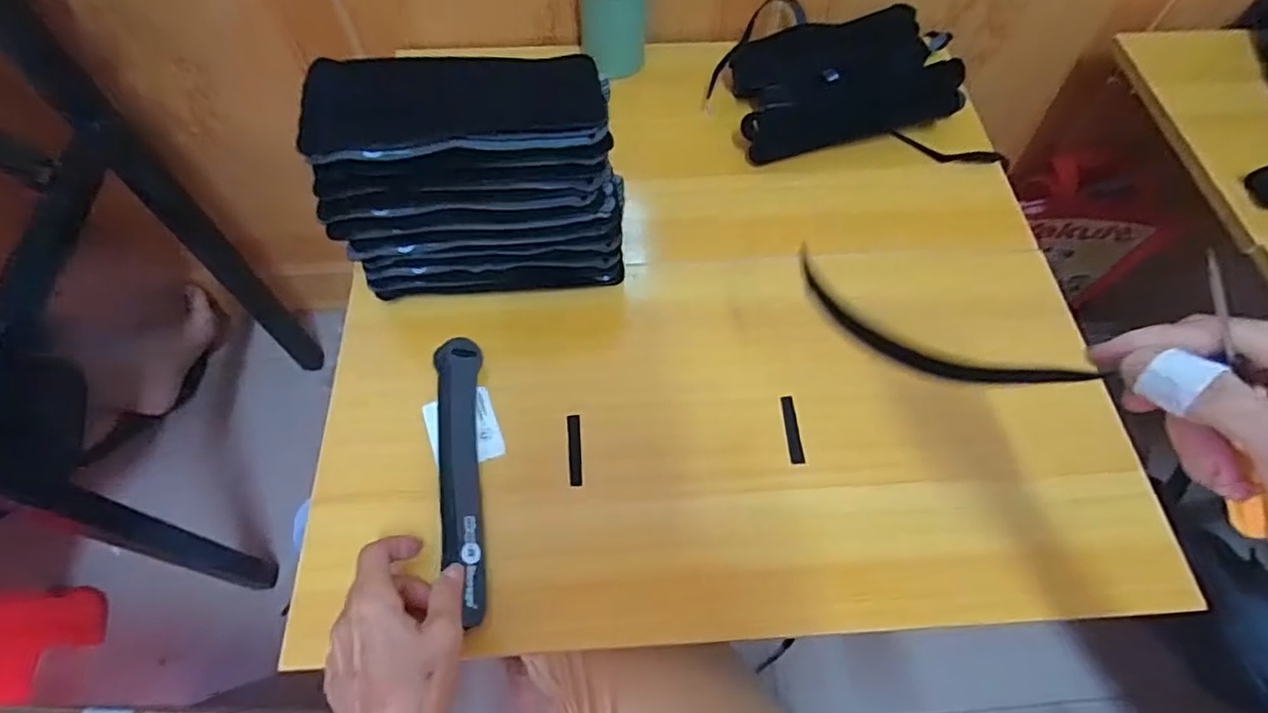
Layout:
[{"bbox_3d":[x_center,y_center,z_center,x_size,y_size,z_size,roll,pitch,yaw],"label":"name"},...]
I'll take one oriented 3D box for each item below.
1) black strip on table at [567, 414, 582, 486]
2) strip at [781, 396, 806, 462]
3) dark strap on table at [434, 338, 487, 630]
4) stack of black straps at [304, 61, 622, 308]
[{"bbox_3d":[-0.043,0.068,0.457,0.009,0.004,0.054,-5,62,-3],"label":"black strip on table"},{"bbox_3d":[0.118,0.054,0.466,0.010,0.004,0.051,-4,62,-3],"label":"strip"},{"bbox_3d":[-0.119,0.079,0.434,0.031,0.025,0.195,-9,63,-5],"label":"dark strap on table"},{"bbox_3d":[-0.117,-0.127,0.478,0.210,0.147,0.108,-5,62,-3],"label":"stack of black straps"}]

